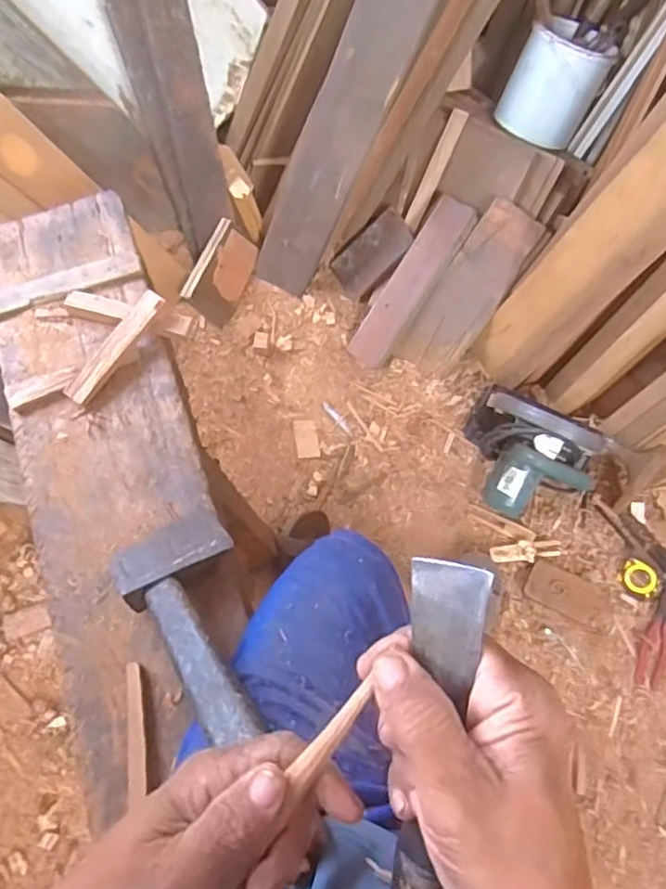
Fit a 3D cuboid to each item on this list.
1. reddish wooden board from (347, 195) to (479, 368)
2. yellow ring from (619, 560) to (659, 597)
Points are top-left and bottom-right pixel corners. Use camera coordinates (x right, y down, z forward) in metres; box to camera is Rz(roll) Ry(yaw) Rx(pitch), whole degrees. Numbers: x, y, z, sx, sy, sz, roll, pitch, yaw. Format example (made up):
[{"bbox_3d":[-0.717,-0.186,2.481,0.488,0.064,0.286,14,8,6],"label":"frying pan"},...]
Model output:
[{"bbox_3d":[0.160,-0.335,1.369,0.093,0.028,0.370,36,104,13],"label":"reddish wooden board"},{"bbox_3d":[0.589,0.255,1.257,0.060,0.020,0.064,0,68,-1],"label":"yellow ring"}]

